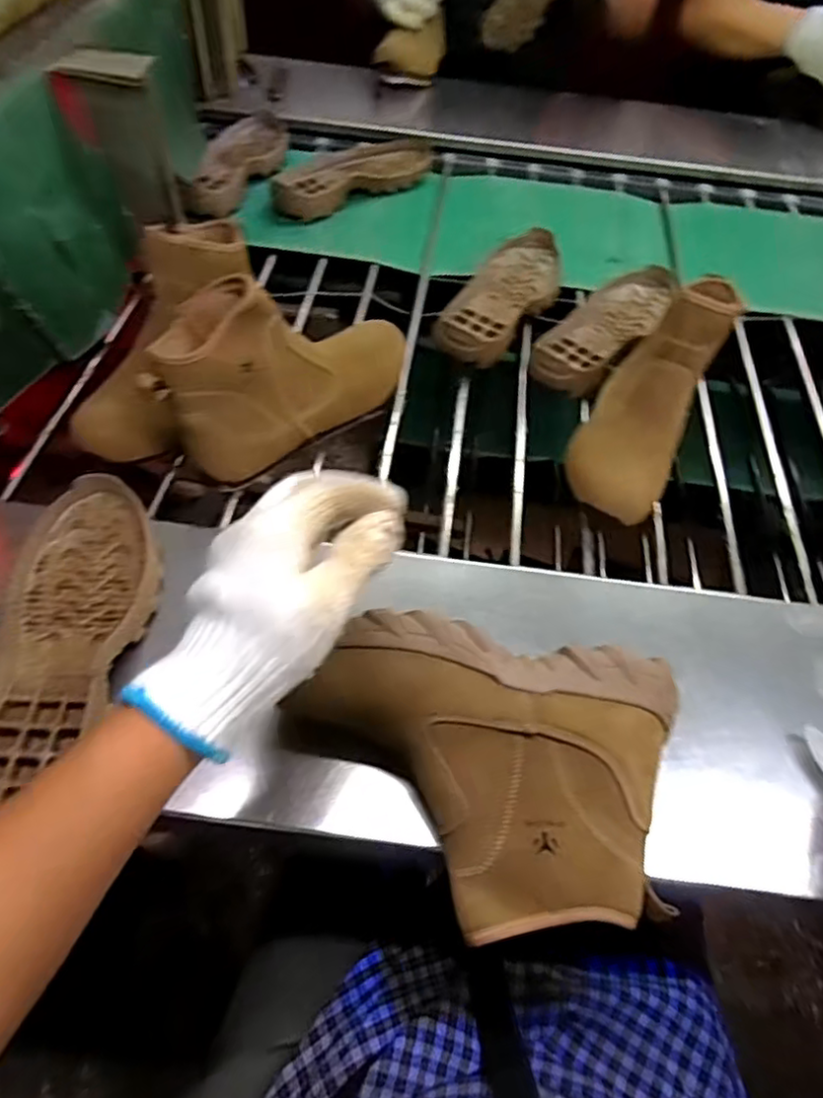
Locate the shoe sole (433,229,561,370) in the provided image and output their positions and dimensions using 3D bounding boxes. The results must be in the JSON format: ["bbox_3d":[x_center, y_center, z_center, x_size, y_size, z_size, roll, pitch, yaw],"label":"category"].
[{"bbox_3d":[0.117,-0.323,0.825,0.109,0.045,0.277,23,57,11],"label":"shoe sole"}]

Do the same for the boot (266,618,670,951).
[{"bbox_3d":[0.036,0.139,0.438,0.251,0.089,0.179,14,82,-1],"label":"boot"}]

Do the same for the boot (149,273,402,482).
[{"bbox_3d":[-0.113,-0.187,0.633,0.102,0.145,0.263,41,62,21],"label":"boot"}]

